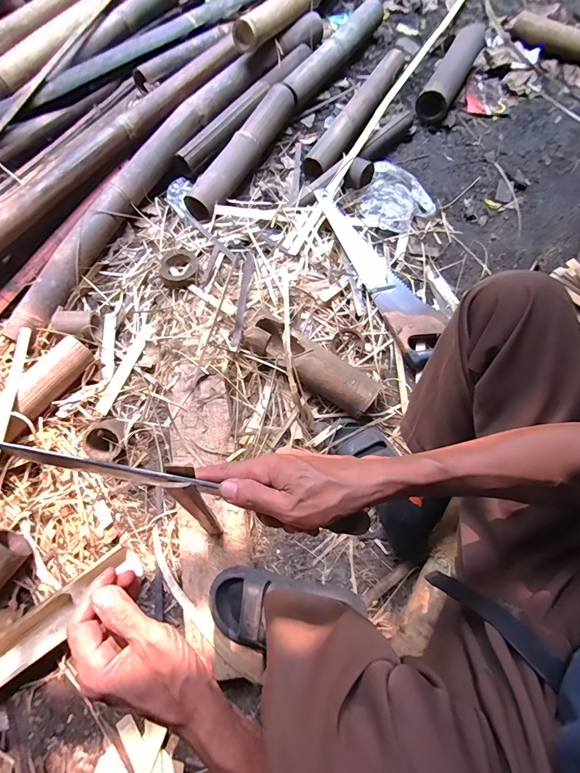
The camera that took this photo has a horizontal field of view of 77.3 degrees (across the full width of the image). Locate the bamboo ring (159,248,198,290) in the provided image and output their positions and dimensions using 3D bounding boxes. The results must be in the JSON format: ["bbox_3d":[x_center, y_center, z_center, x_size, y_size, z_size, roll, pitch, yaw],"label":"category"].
[{"bbox_3d":[-0.261,-0.278,0.860,0.091,0.023,0.104,-26,70,-7],"label":"bamboo ring"}]

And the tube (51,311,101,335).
[{"bbox_3d":[-0.483,-0.139,0.816,0.088,0.044,0.058,5,69,5],"label":"tube"}]

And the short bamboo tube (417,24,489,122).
[{"bbox_3d":[0.488,-0.961,1.081,0.096,0.074,0.453,25,72,12],"label":"short bamboo tube"}]

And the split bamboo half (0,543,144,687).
[{"bbox_3d":[-0.445,0.432,0.620,0.415,0.041,0.081,-37,71,-11],"label":"split bamboo half"}]

